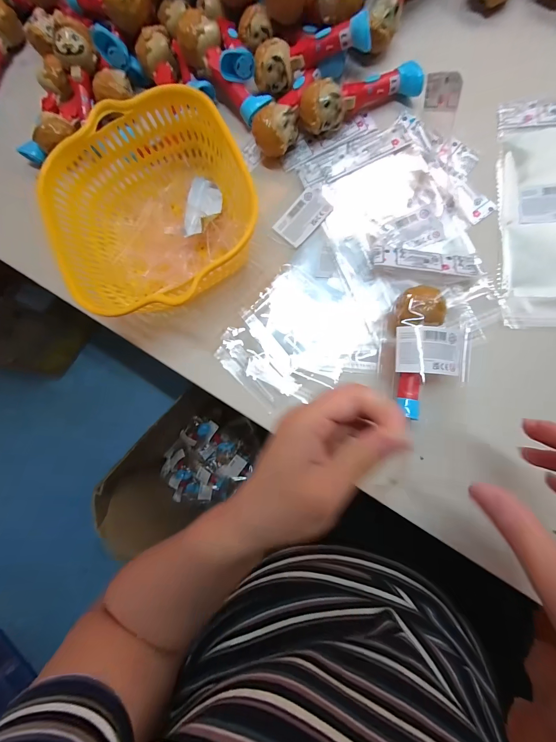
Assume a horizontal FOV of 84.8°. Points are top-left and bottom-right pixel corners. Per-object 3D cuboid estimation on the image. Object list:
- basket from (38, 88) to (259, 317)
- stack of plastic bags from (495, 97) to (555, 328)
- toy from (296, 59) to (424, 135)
[{"bbox_3d":[-0.123,-0.158,0.318,0.194,0.078,0.213,-27,80,5],"label":"basket"},{"bbox_3d":[0.272,-0.158,0.299,0.098,0.013,0.235,5,84,9],"label":"stack of plastic bags"},{"bbox_3d":[0.085,-0.291,0.323,0.124,0.035,0.037,-19,81,6],"label":"toy"}]

